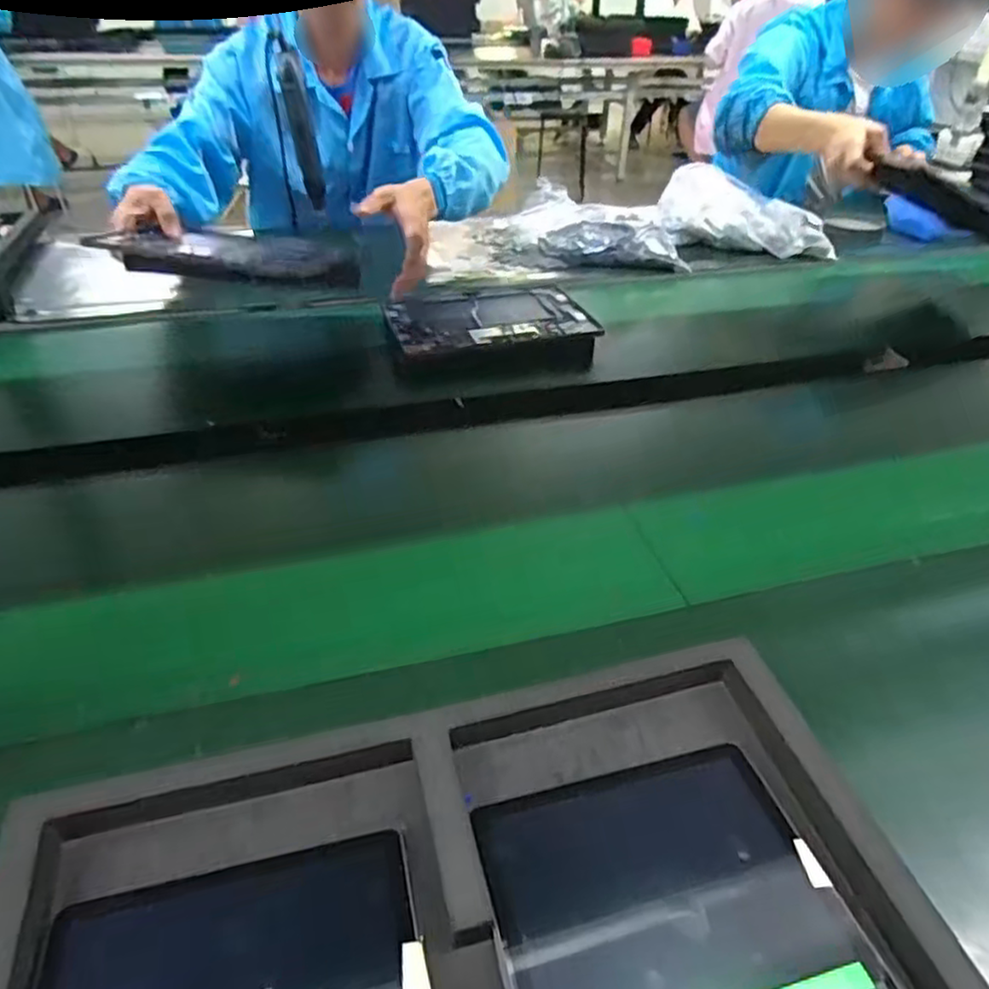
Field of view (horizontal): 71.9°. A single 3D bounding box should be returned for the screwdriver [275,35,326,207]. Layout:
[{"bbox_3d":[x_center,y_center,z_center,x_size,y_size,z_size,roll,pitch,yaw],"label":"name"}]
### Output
[{"bbox_3d":[-0.261,-0.495,0.931,0.039,0.205,0.034,11,39,10],"label":"screwdriver"}]

